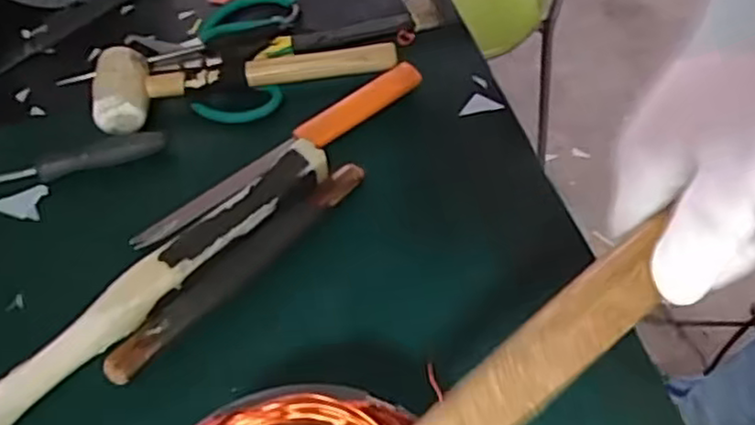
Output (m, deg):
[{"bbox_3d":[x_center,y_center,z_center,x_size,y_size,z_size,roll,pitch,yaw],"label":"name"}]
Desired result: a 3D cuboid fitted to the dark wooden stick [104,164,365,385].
[{"bbox_3d":[-0.099,0.035,0.511,0.028,0.008,0.229,38,64,24],"label":"dark wooden stick"}]

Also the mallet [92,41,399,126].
[{"bbox_3d":[-0.115,-0.131,0.610,0.251,0.032,0.073,-13,56,-7],"label":"mallet"}]

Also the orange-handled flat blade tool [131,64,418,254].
[{"bbox_3d":[-0.074,-0.050,0.564,0.265,0.014,0.027,-34,61,-20],"label":"orange-handled flat blade tool"}]

